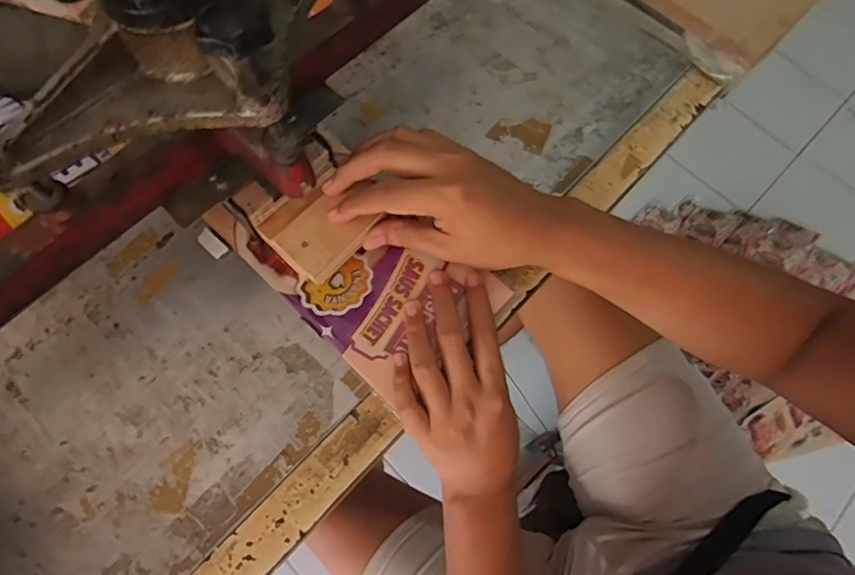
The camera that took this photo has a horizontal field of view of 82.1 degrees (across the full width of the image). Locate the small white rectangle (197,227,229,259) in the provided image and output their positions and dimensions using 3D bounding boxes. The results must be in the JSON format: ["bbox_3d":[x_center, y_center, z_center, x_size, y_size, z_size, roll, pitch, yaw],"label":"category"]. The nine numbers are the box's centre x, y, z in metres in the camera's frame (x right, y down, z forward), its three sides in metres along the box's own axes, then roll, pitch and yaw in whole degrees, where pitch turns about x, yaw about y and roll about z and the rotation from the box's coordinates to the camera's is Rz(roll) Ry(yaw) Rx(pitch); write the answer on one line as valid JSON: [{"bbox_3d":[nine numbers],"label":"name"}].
[{"bbox_3d":[-0.167,-0.035,0.380,0.027,0.005,0.013,42,75,13],"label":"small white rectangle"}]

